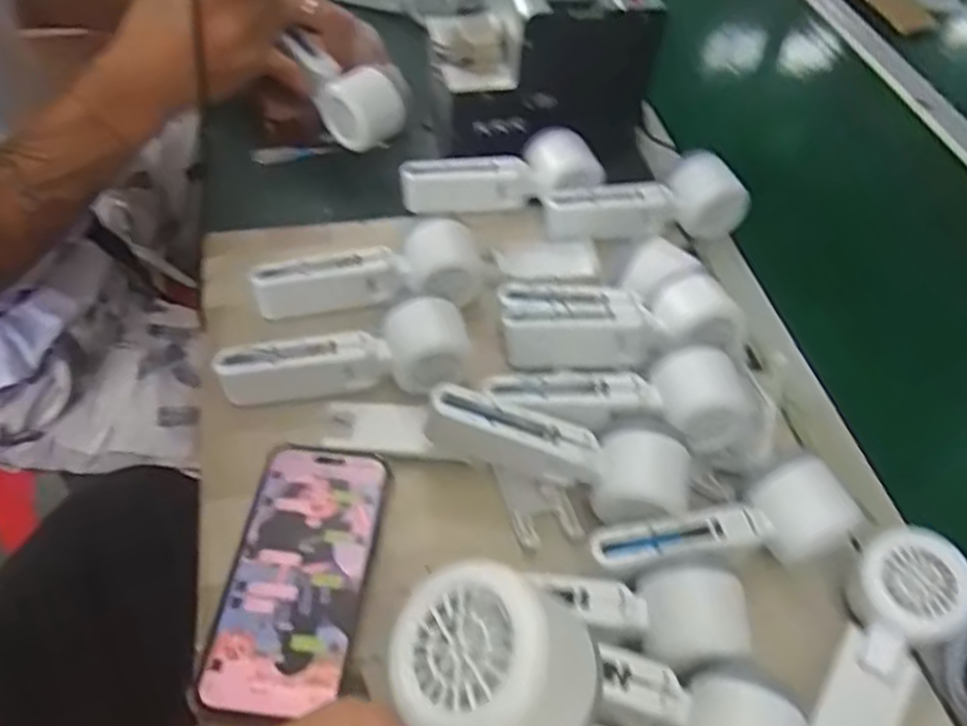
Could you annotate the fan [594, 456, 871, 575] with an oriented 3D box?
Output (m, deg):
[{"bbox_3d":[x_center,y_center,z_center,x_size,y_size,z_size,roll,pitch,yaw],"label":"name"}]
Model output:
[{"bbox_3d":[0.144,0.101,0.446,0.162,0.048,0.052,-13,53,-16],"label":"fan"}]

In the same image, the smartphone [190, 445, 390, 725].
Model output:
[{"bbox_3d":[-0.105,0.121,0.431,0.080,0.009,0.161,10,50,2],"label":"smartphone"}]

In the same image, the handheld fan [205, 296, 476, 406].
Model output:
[{"bbox_3d":[-0.093,-0.007,0.499,0.164,0.047,0.050,-7,52,-12],"label":"handheld fan"}]

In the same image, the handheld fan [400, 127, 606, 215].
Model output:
[{"bbox_3d":[0.016,-0.161,0.645,0.171,0.050,0.052,-3,51,-9],"label":"handheld fan"}]

